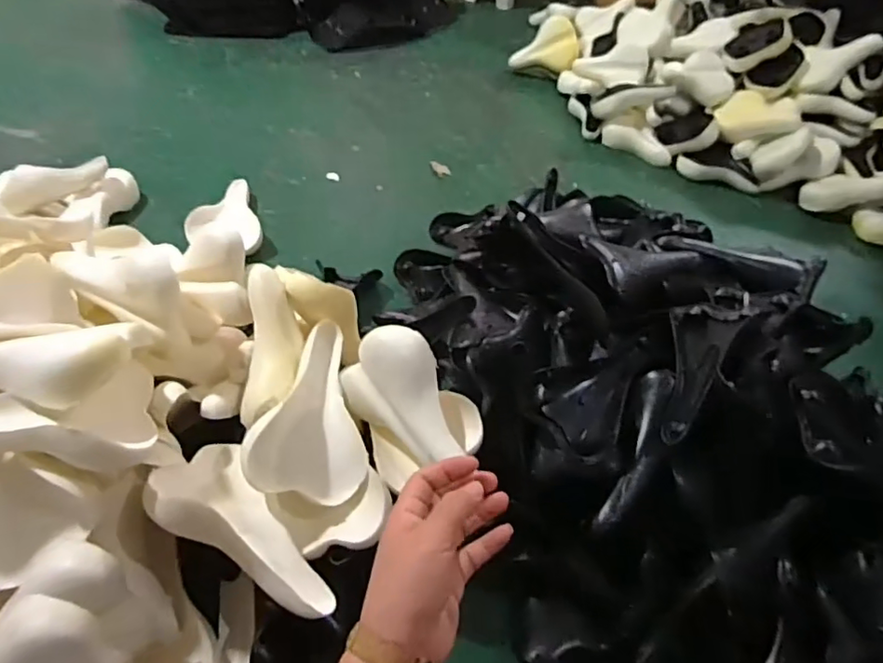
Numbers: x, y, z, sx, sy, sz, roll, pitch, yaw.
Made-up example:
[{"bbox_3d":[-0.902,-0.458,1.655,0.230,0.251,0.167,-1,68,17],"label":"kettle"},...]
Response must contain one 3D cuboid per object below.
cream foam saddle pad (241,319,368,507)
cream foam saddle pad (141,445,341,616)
[{"bbox_3d":[-0.190,0.114,0.827,0.147,0.103,0.234,-4,46,-11],"label":"cream foam saddle pad"},{"bbox_3d":[-0.248,0.243,0.702,0.039,0.164,0.264,-47,68,10],"label":"cream foam saddle pad"}]

